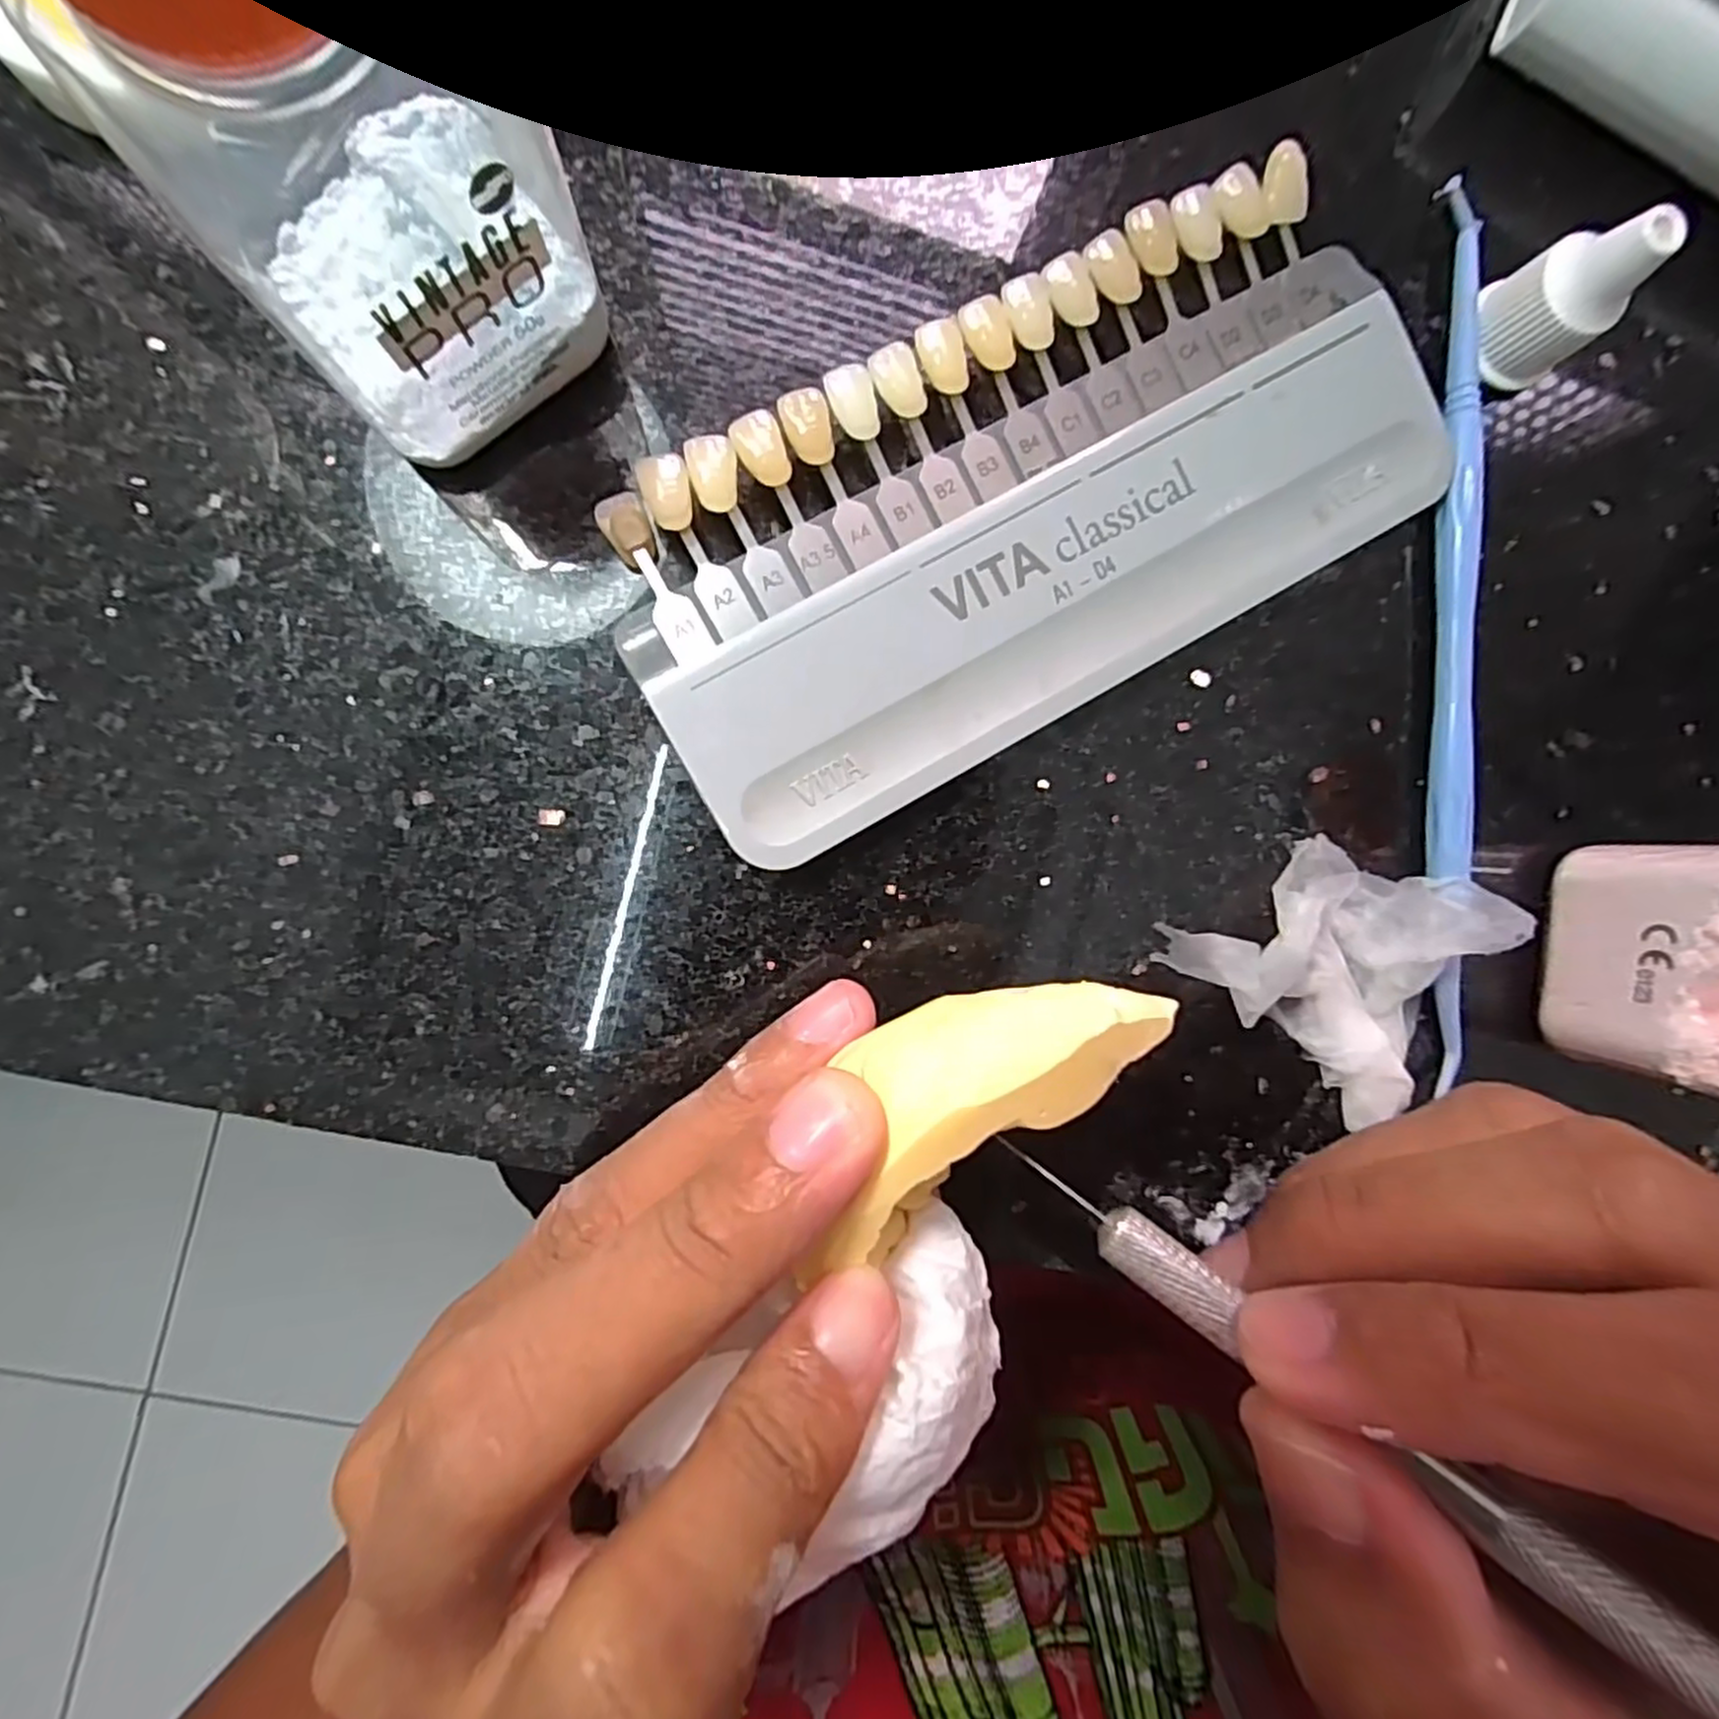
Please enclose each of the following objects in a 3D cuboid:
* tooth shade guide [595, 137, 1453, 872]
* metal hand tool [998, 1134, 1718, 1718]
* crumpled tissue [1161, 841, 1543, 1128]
[{"bbox_3d":[0.030,-0.060,0.131,0.143,0.009,0.066,-30,95,-4],"label":"tooth shade guide"},{"bbox_3d":[0.074,0.076,0.085,0.129,0.007,0.007,33,88,22],"label":"metal hand tool"},{"bbox_3d":[0.090,0.017,0.137,0.053,0.016,0.046,40,88,-6],"label":"crumpled tissue"}]

